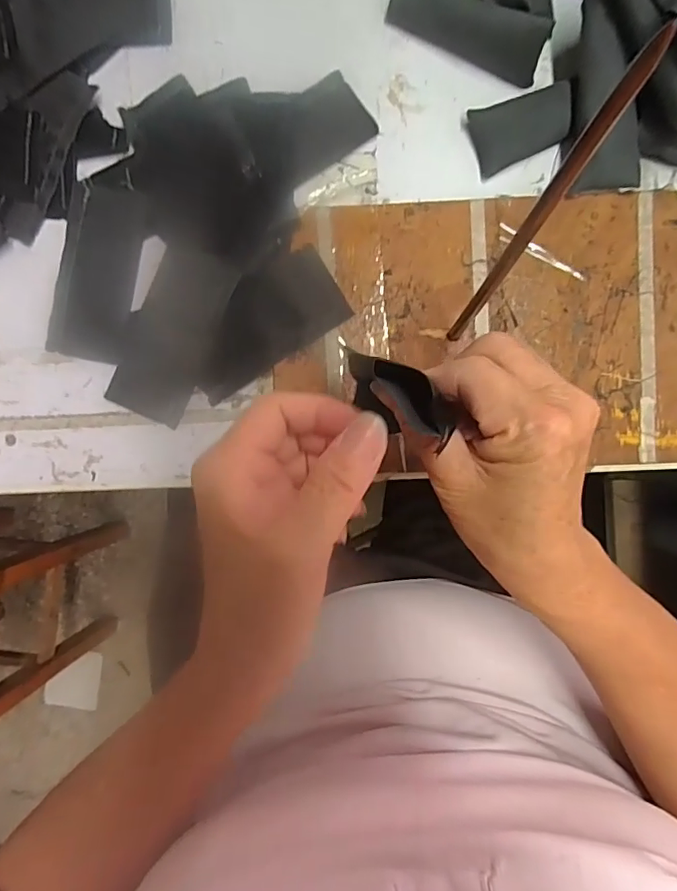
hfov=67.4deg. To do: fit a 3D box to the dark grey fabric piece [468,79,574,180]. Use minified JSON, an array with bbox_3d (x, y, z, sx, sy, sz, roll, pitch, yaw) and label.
[{"bbox_3d":[0.120,-0.208,0.333,0.062,0.016,0.038,-19,91,1],"label":"dark grey fabric piece"}]

